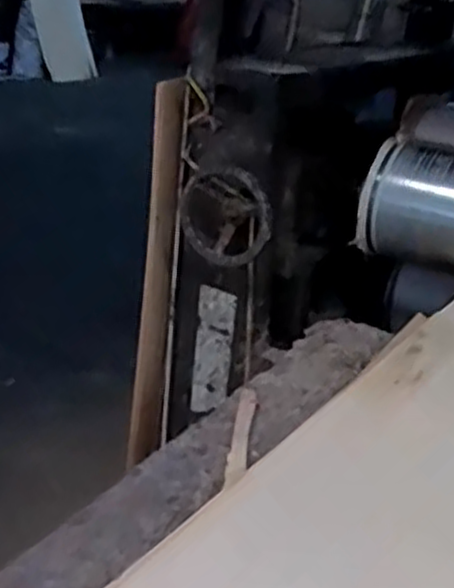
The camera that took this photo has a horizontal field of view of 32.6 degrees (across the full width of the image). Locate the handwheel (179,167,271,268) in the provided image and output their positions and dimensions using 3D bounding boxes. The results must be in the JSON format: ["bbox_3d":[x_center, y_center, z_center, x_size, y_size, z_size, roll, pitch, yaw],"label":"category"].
[{"bbox_3d":[-0.005,-0.122,1.245,0.173,0.157,0.045,3,12,39],"label":"handwheel"}]

